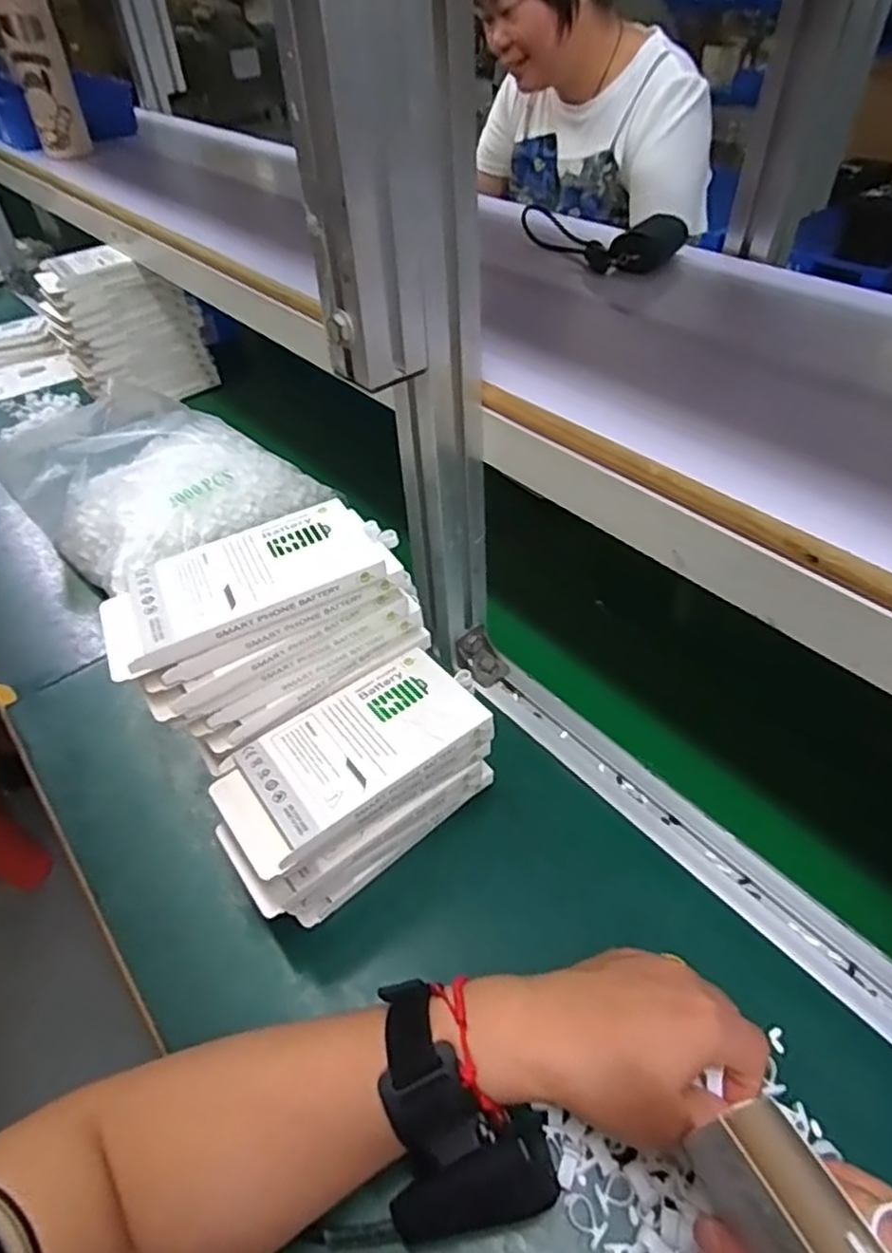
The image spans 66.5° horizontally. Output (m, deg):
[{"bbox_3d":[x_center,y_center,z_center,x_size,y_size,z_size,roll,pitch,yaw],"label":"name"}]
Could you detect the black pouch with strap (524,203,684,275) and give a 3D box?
[{"bbox_3d":[0.133,-0.333,0.577,0.084,0.034,0.126,-27,50,-23],"label":"black pouch with strap"}]

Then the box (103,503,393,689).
[{"bbox_3d":[-0.118,-0.027,0.388,0.150,0.016,0.080,-20,47,-16],"label":"box"}]

